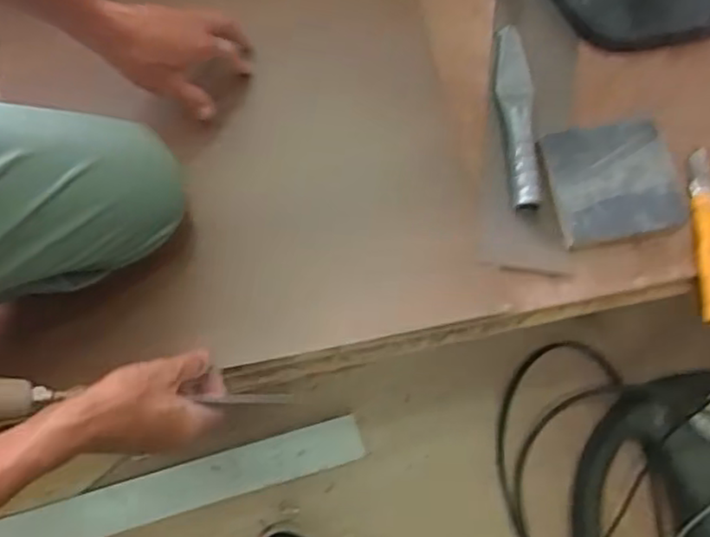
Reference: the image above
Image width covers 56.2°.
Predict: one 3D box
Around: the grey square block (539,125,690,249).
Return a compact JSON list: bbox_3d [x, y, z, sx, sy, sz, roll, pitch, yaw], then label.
[{"bbox_3d":[0.246,-0.083,0.631,0.123,0.016,0.111,-9,73,-2],"label":"grey square block"}]

